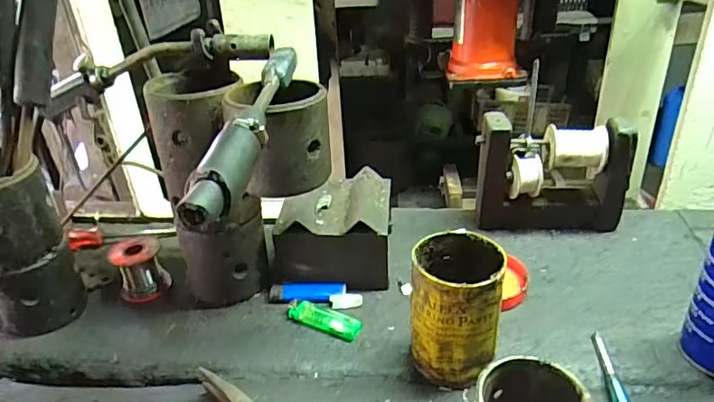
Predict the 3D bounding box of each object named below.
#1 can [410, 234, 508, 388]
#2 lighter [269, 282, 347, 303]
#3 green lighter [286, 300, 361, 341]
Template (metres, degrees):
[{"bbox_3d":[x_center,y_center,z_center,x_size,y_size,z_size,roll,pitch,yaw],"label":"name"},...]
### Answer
[{"bbox_3d":[0.085,0.094,0.451,0.071,0.113,0.077,-3,29,2],"label":"can"},{"bbox_3d":[-0.053,0.097,0.555,0.081,0.011,0.025,-2,29,4],"label":"lighter"},{"bbox_3d":[-0.033,0.118,0.524,0.080,0.014,0.026,13,33,27],"label":"green lighter"}]

